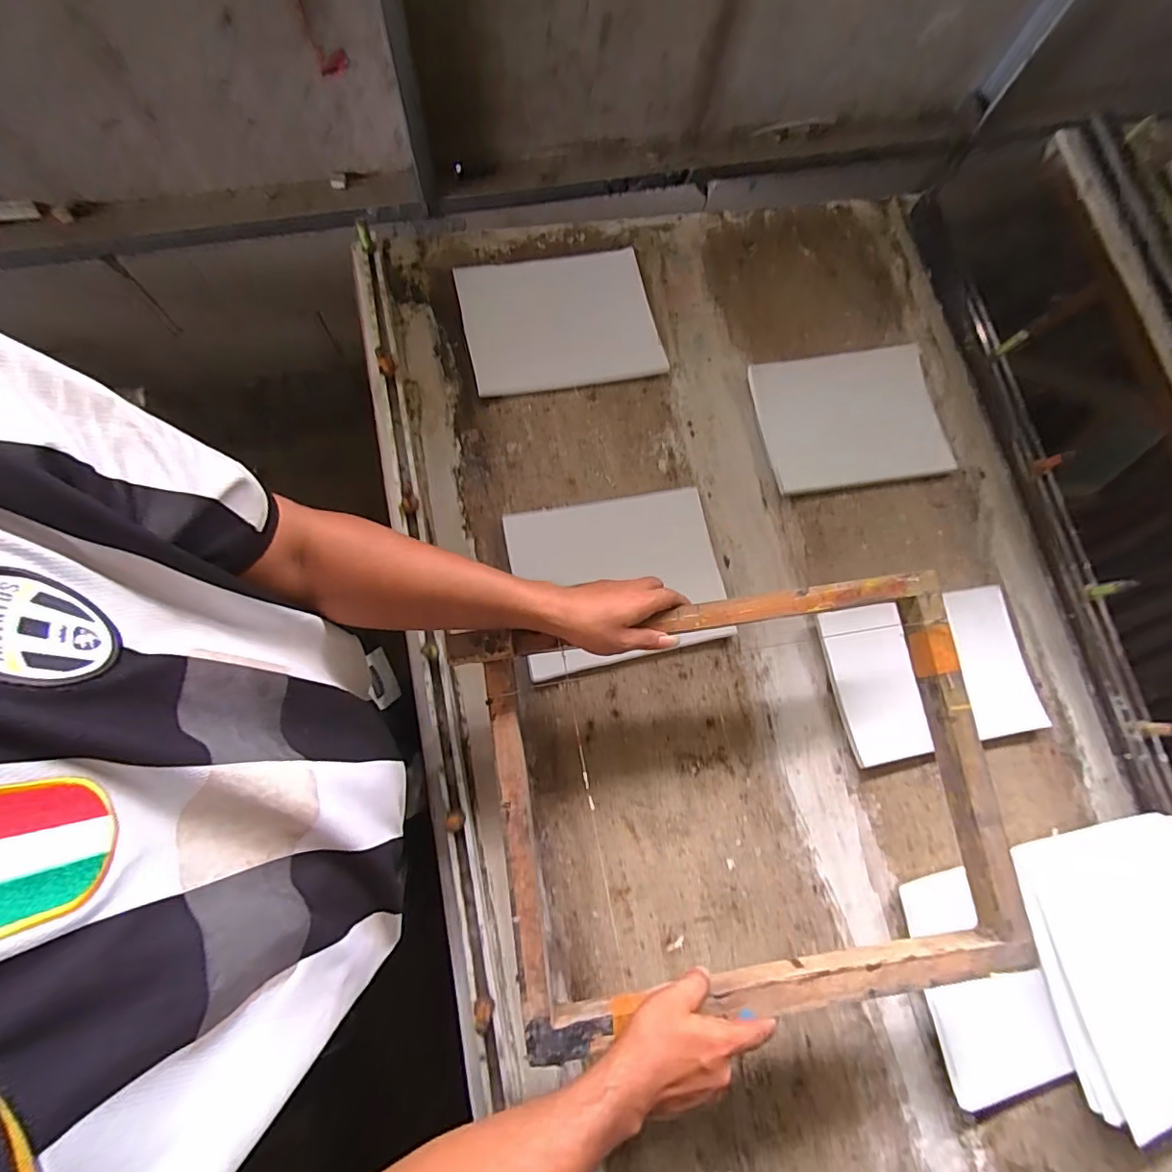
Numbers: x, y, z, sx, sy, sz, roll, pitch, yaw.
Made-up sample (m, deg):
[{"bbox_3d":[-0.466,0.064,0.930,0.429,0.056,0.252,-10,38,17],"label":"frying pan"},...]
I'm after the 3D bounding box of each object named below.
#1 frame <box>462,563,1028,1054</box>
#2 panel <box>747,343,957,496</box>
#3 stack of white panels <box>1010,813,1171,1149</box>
[{"bbox_3d":[0.151,0.210,0.541,0.513,0.051,0.391,-8,76,-3],"label":"frame"},{"bbox_3d":[0.388,-0.245,0.789,0.272,0.014,0.195,-9,87,-4],"label":"panel"},{"bbox_3d":[0.660,0.442,0.639,0.235,0.019,0.282,-9,67,-2],"label":"stack of white panels"}]

